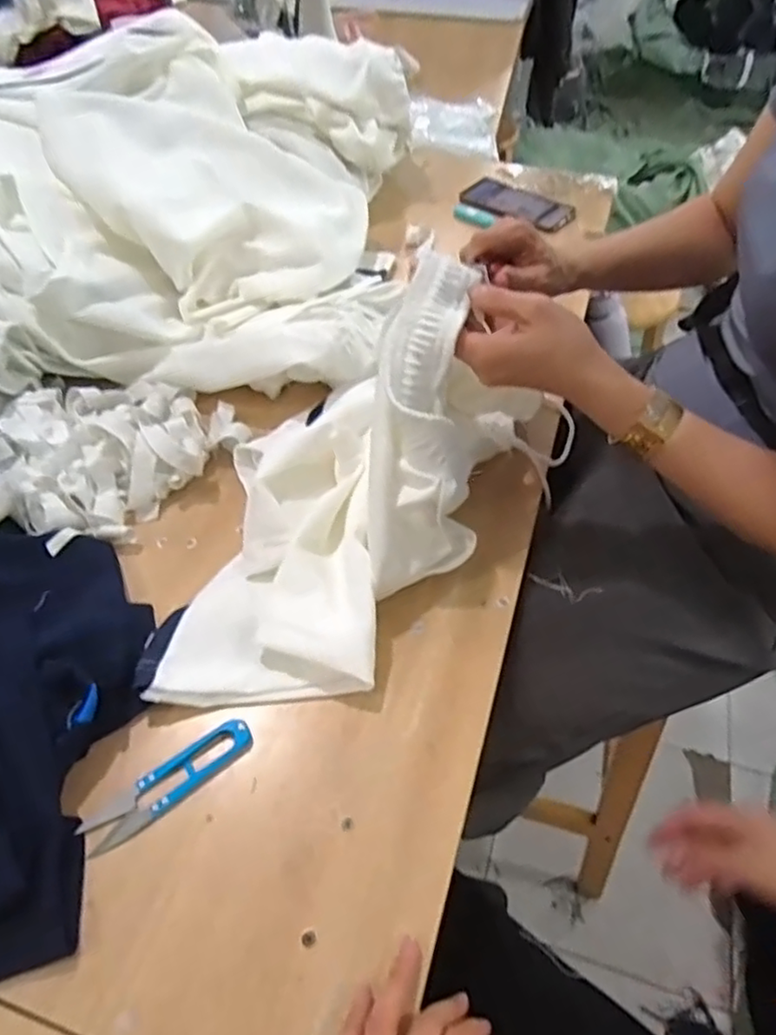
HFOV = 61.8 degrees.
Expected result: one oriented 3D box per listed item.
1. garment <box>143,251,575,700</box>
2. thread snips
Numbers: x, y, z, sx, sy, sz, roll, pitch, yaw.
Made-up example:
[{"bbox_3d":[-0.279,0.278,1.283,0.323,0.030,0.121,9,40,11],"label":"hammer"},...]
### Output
[{"bbox_3d":[-0.023,-0.014,0.503,0.158,0.118,0.355,32,92,21],"label":"garment"},{"bbox_3d":[-0.146,0.177,0.436,0.117,0.004,0.030,-32,58,-25],"label":"thread snips"}]

